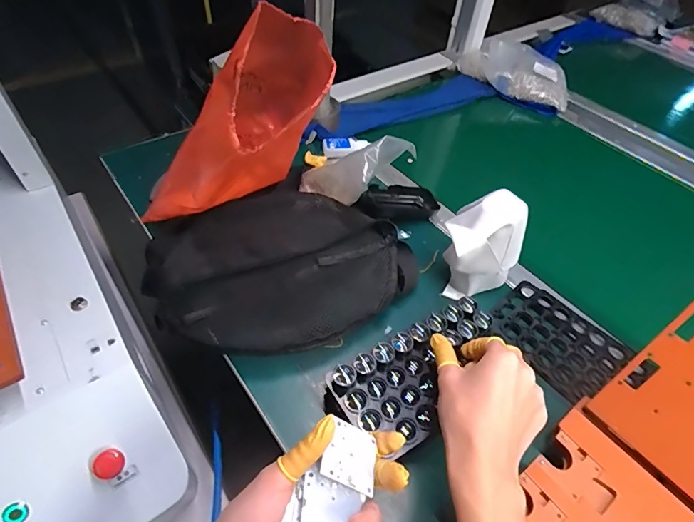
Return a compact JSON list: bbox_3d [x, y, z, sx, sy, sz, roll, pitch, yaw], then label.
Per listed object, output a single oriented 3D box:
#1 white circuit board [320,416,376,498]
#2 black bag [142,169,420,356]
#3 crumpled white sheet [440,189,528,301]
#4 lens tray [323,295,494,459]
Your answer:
[{"bbox_3d":[0.002,0.144,0.310,0.043,0.004,0.044,34,37,-19],"label":"white circuit board"},{"bbox_3d":[-0.087,-0.001,0.534,0.305,0.057,0.260,-24,55,-24],"label":"black bag"},{"bbox_3d":[0.160,-0.012,0.506,0.083,0.118,0.089,28,52,18],"label":"crumpled white sheet"},{"bbox_3d":[0.077,0.106,0.421,0.192,0.026,0.095,-32,58,-22],"label":"lens tray"}]

